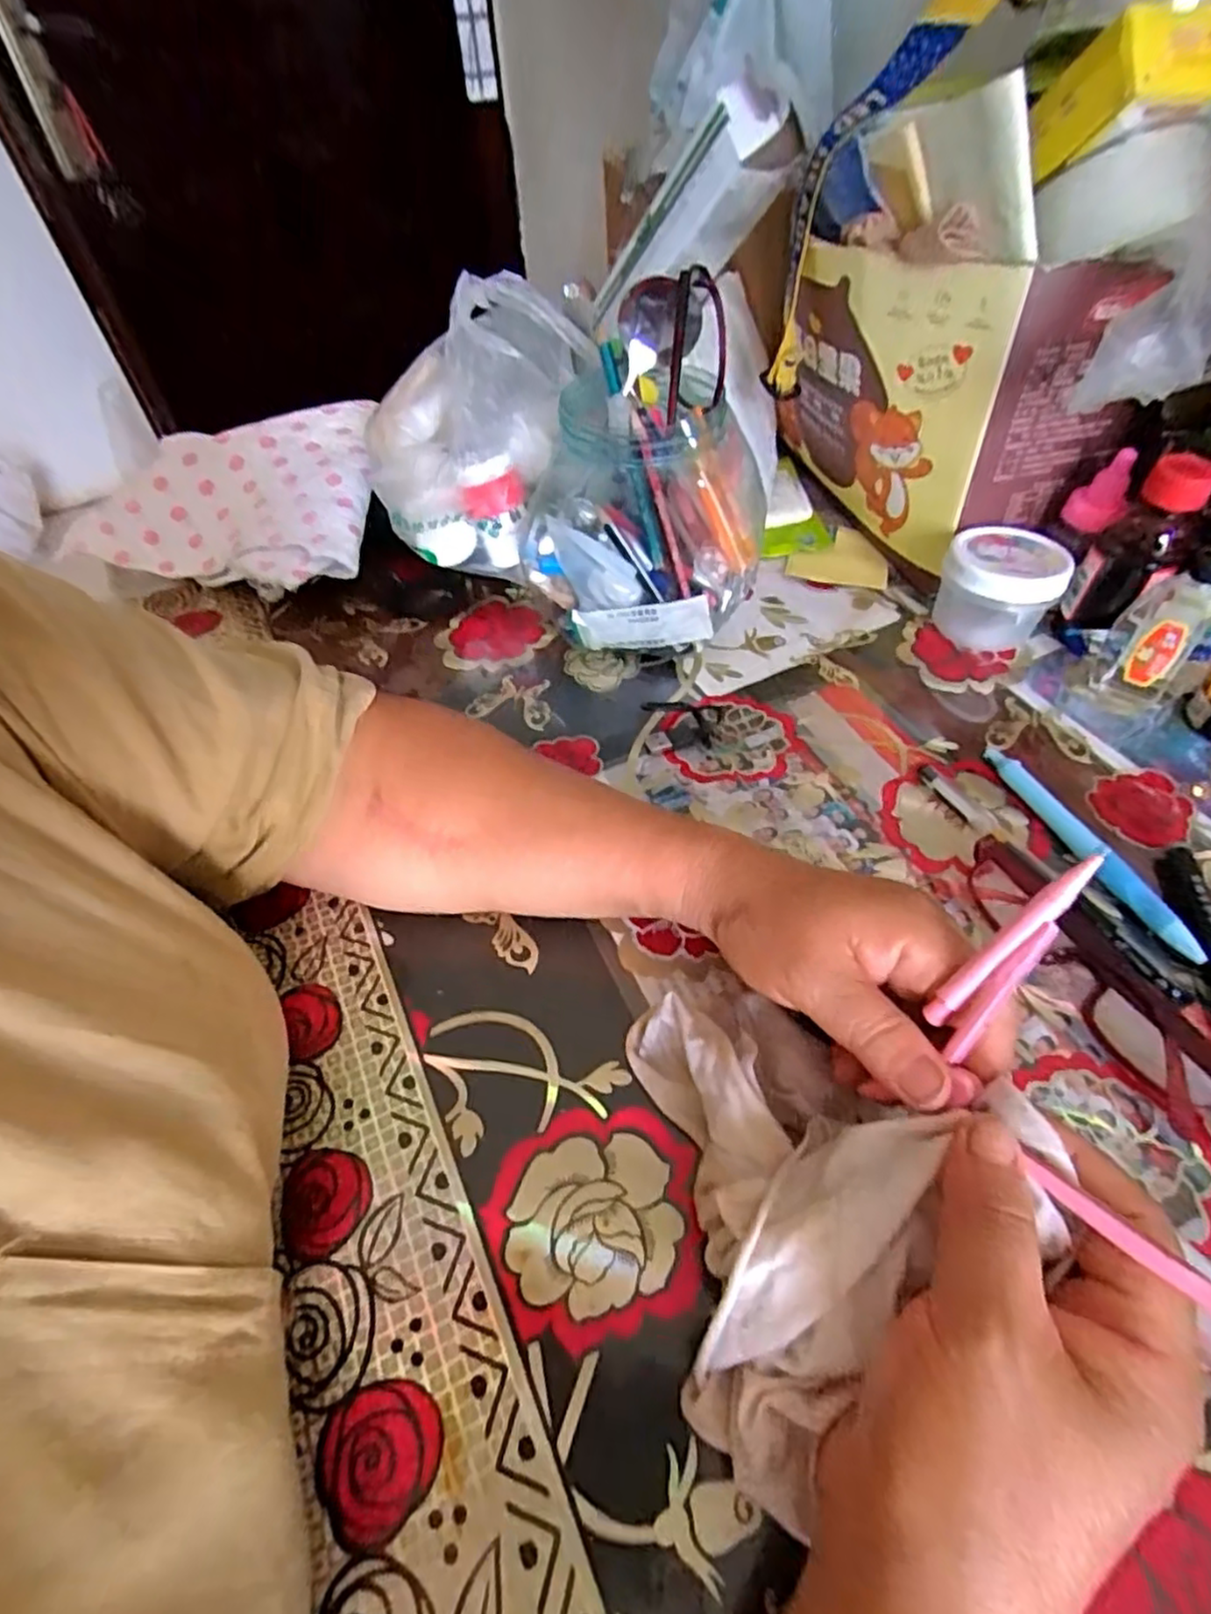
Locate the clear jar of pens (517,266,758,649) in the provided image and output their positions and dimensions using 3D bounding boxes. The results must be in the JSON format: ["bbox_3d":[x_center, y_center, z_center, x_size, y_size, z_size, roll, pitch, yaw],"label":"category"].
[{"bbox_3d":[0.023,-0.192,0.410,0.132,0.181,0.110,4,51,8],"label":"clear jar of pens"}]

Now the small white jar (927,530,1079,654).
[{"bbox_3d":[0.240,-0.131,0.426,0.062,0.054,0.061,-2,51,3],"label":"small white jar"}]

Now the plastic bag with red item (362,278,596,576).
[{"bbox_3d":[-0.079,-0.233,0.442,0.134,0.134,0.113,-1,51,4],"label":"plastic bag with red item"}]

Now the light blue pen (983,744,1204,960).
[{"bbox_3d":[0.227,0.016,0.332,0.018,0.015,0.129,-14,51,-7],"label":"light blue pen"}]

